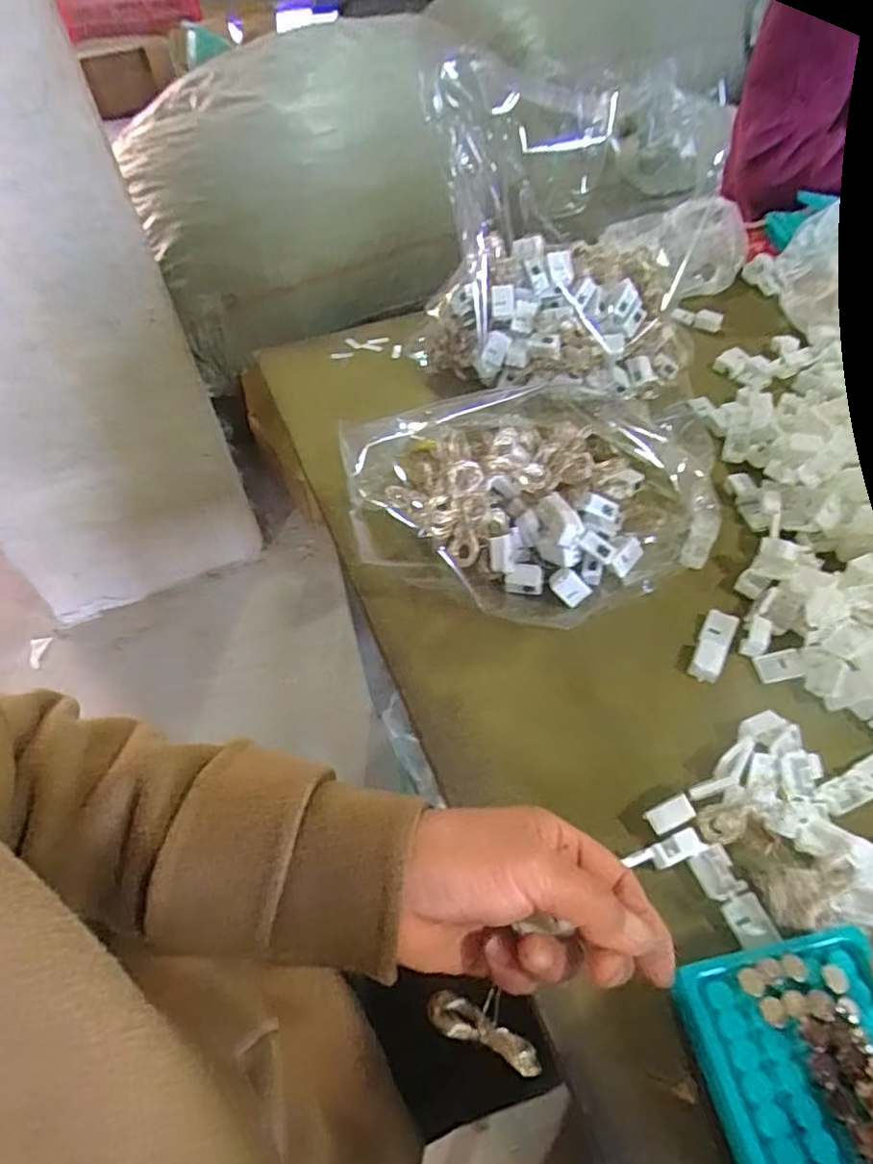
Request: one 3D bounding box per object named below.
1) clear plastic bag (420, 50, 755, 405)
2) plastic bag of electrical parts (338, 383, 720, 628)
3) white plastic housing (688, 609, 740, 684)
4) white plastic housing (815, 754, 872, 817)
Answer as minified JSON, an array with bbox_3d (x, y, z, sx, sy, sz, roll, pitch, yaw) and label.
[{"bbox_3d":[0.118,-0.293,0.557,0.267,0.208,0.185,3,53,6],"label":"clear plastic bag"},{"bbox_3d":[0.075,-0.061,0.459,0.265,0.090,0.161,-8,52,-3],"label":"plastic bag of electrical parts"},{"bbox_3d":[0.189,0.044,0.426,0.020,0.012,0.053,23,57,20],"label":"white plastic housing"},{"bbox_3d":[0.249,0.118,0.367,0.060,0.006,0.019,-21,54,-13],"label":"white plastic housing"}]

